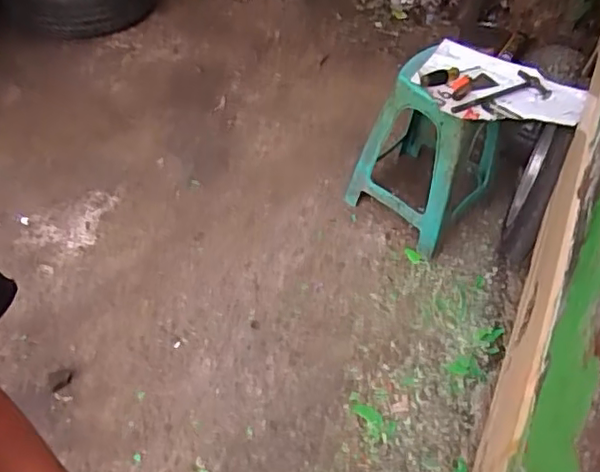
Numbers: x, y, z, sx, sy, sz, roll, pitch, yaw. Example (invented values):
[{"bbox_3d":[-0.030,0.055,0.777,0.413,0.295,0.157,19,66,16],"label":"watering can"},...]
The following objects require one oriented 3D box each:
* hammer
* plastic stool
[{"bbox_3d":[0.474,-0.347,1.464,0.250,0.022,0.111,-9,50,-13],"label":"hammer"},{"bbox_3d":[0.378,-0.257,1.709,0.347,0.474,0.322,-33,58,-29],"label":"plastic stool"}]

